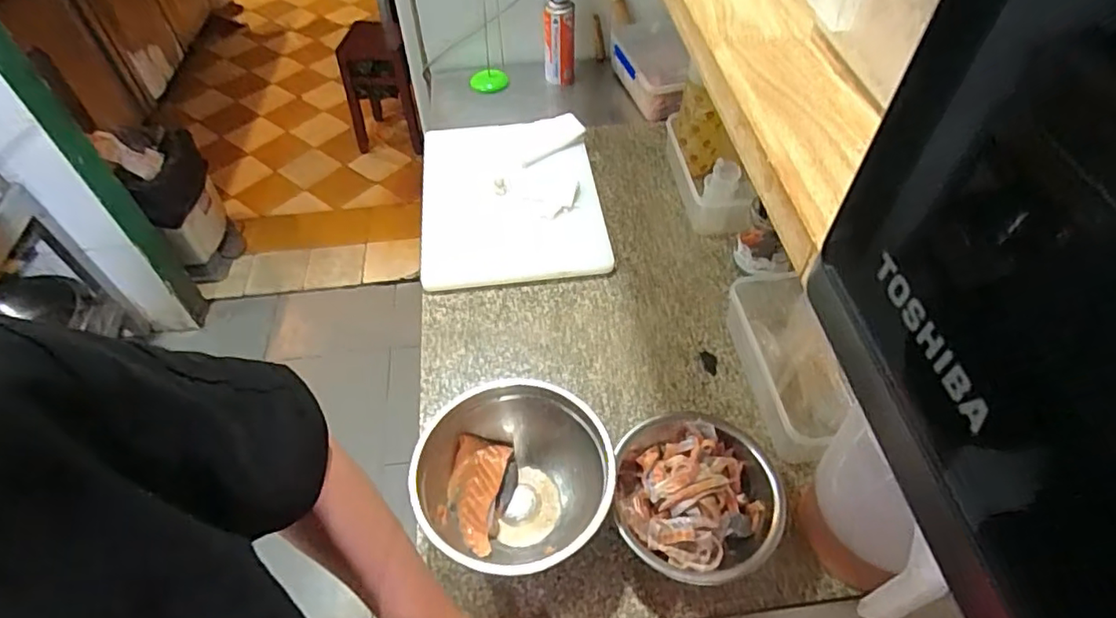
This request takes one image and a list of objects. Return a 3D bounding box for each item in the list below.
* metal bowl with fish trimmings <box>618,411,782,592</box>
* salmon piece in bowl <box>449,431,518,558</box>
[{"bbox_3d":[0.153,0.206,0.659,0.170,0.075,0.188,2,51,2],"label":"metal bowl with fish trimmings"},{"bbox_3d":[-0.092,0.212,0.684,0.070,0.044,0.124,9,52,8],"label":"salmon piece in bowl"}]

